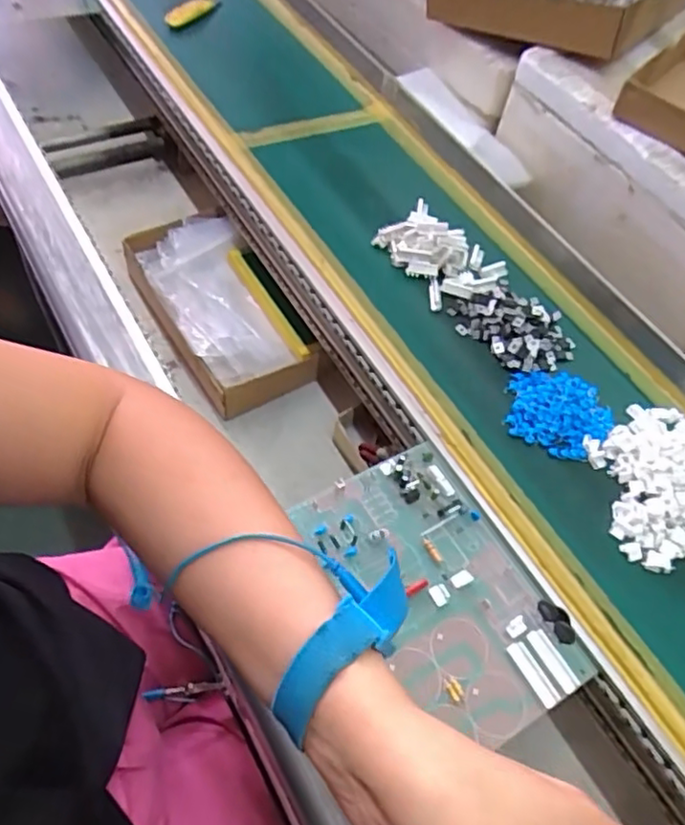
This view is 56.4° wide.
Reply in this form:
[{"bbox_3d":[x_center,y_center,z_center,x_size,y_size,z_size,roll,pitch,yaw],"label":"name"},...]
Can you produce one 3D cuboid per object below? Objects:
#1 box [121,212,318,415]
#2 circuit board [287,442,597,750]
[{"bbox_3d":[-0.121,-0.104,0.630,0.111,0.045,0.217,-24,63,-22],"label":"box"},{"bbox_3d":[0.064,0.112,0.417,0.109,0.018,0.185,-25,63,-22],"label":"circuit board"}]

